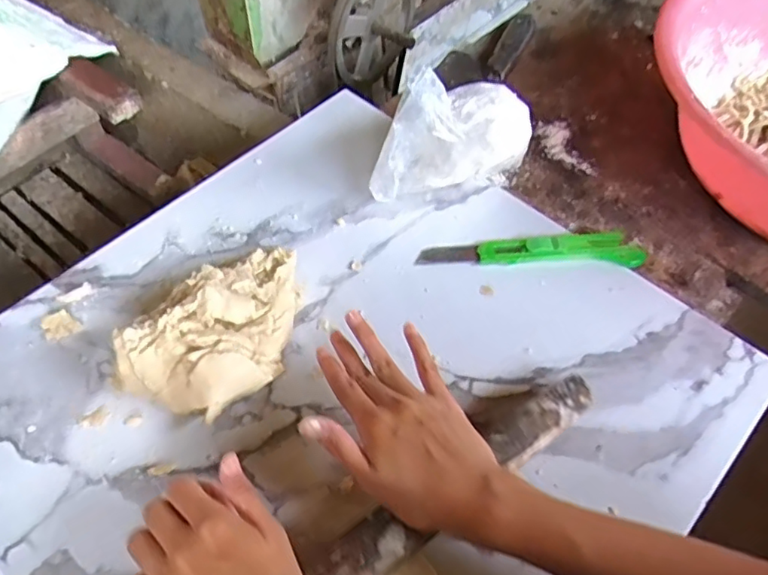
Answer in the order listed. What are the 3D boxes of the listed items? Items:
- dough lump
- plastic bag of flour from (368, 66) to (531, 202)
[{"bbox_3d":[-0.116,0.036,0.450,0.156,0.060,0.091,-36,64,-20],"label":"dough lump"},{"bbox_3d":[0.061,-0.140,0.537,0.166,0.123,0.061,-28,61,-17],"label":"plastic bag of flour"}]

